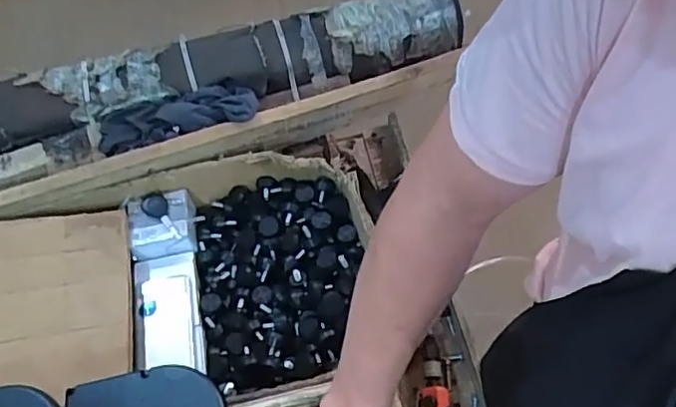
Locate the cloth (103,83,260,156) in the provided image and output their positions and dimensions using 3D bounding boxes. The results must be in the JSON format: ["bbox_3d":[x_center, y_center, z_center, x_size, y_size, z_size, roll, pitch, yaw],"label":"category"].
[{"bbox_3d":[-0.227,-0.120,0.831,0.230,0.048,0.081,-11,57,-2],"label":"cloth"}]

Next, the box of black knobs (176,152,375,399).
[{"bbox_3d":[-0.075,0.074,0.778,0.232,0.099,0.312,-12,57,-3],"label":"box of black knobs"}]

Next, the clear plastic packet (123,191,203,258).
[{"bbox_3d":[-0.245,0.029,0.825,0.090,0.042,0.089,-12,57,-3],"label":"clear plastic packet"}]

